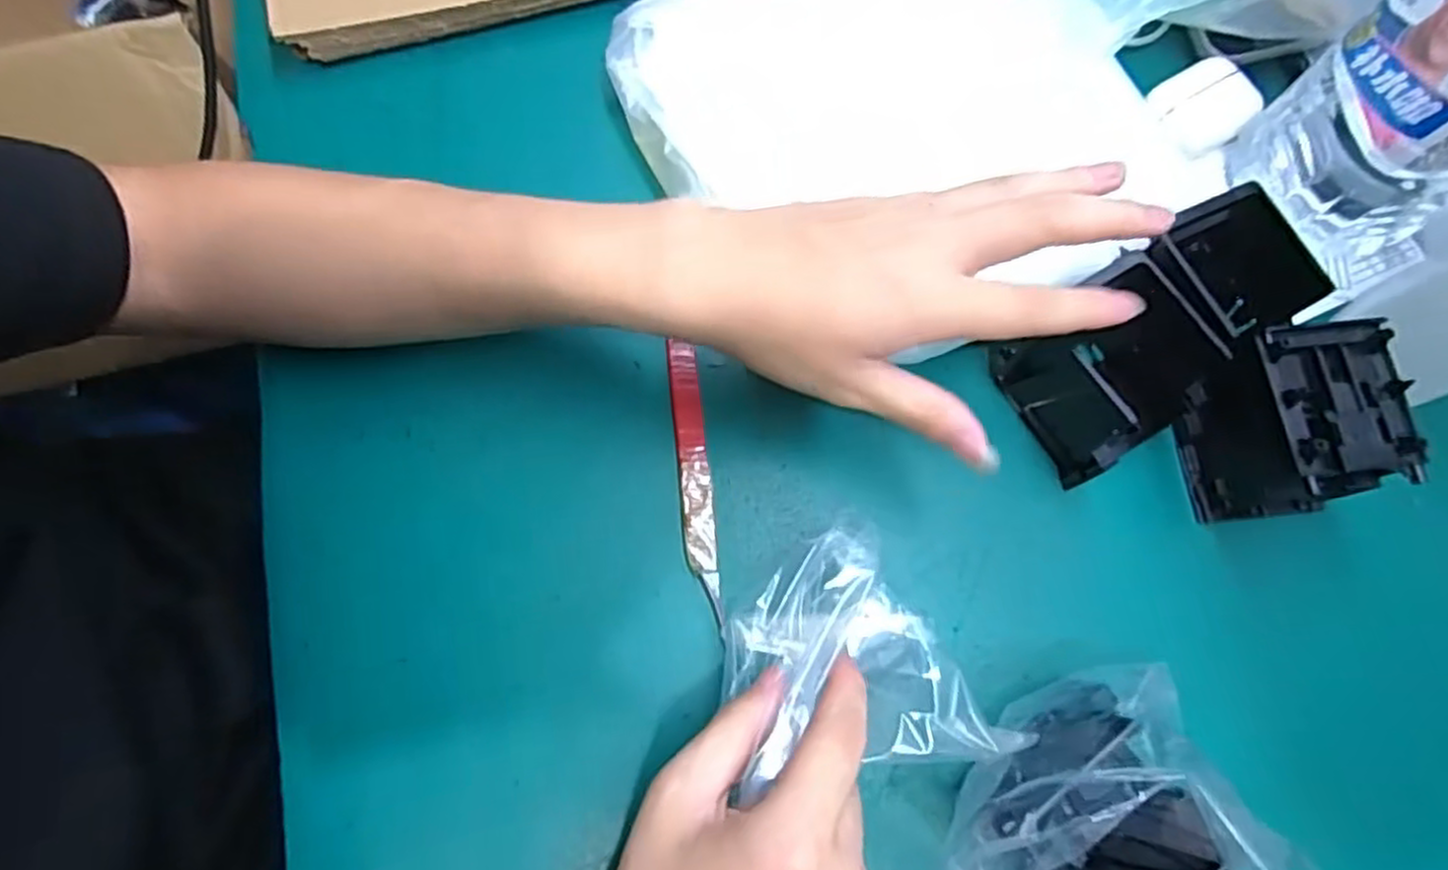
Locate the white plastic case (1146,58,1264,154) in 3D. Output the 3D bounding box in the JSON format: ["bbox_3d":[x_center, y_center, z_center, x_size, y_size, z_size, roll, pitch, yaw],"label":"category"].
[{"bbox_3d":[0.256,-0.176,0.406,0.048,0.016,0.045,-38,78,-10],"label":"white plastic case"}]

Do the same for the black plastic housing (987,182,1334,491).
[{"bbox_3d":[0.195,-0.044,0.347,0.131,0.051,0.073,-34,77,4],"label":"black plastic housing"}]

